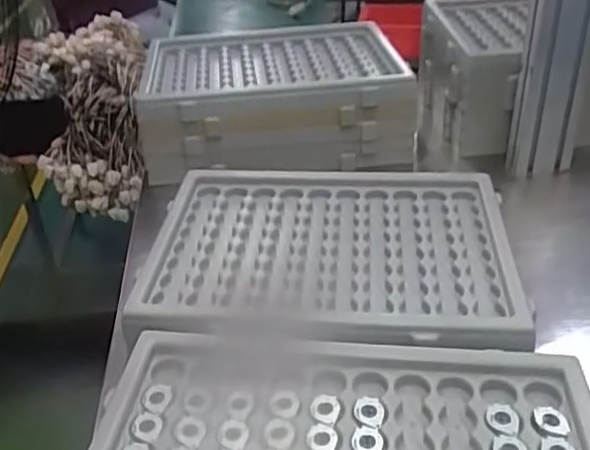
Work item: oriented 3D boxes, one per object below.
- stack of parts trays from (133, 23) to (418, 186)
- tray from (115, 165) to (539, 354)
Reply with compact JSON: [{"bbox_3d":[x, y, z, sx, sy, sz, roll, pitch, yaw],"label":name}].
[{"bbox_3d":[-0.040,-0.207,1.014,0.383,0.123,0.349,-8,33,-6],"label":"stack of parts trays"},{"bbox_3d":[0.037,0.024,0.710,0.394,0.027,0.304,0,33,4],"label":"tray"}]

